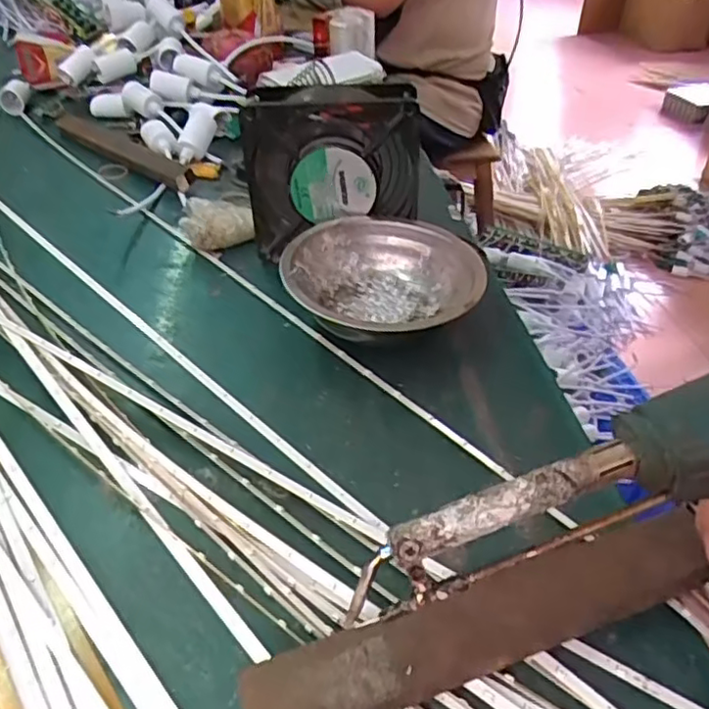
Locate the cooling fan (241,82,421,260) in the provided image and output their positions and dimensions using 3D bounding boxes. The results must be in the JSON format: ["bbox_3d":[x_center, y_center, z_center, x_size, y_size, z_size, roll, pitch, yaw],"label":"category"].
[{"bbox_3d":[-0.014,-0.129,0.469,0.120,0.121,0.049,3,40,5],"label":"cooling fan"}]

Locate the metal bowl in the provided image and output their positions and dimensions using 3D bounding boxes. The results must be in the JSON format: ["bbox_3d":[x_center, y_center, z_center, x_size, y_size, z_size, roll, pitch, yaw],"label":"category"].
[{"bbox_3d":[0.021,-0.043,0.424,0.120,0.045,0.122,0,40,0],"label":"metal bowl"}]

